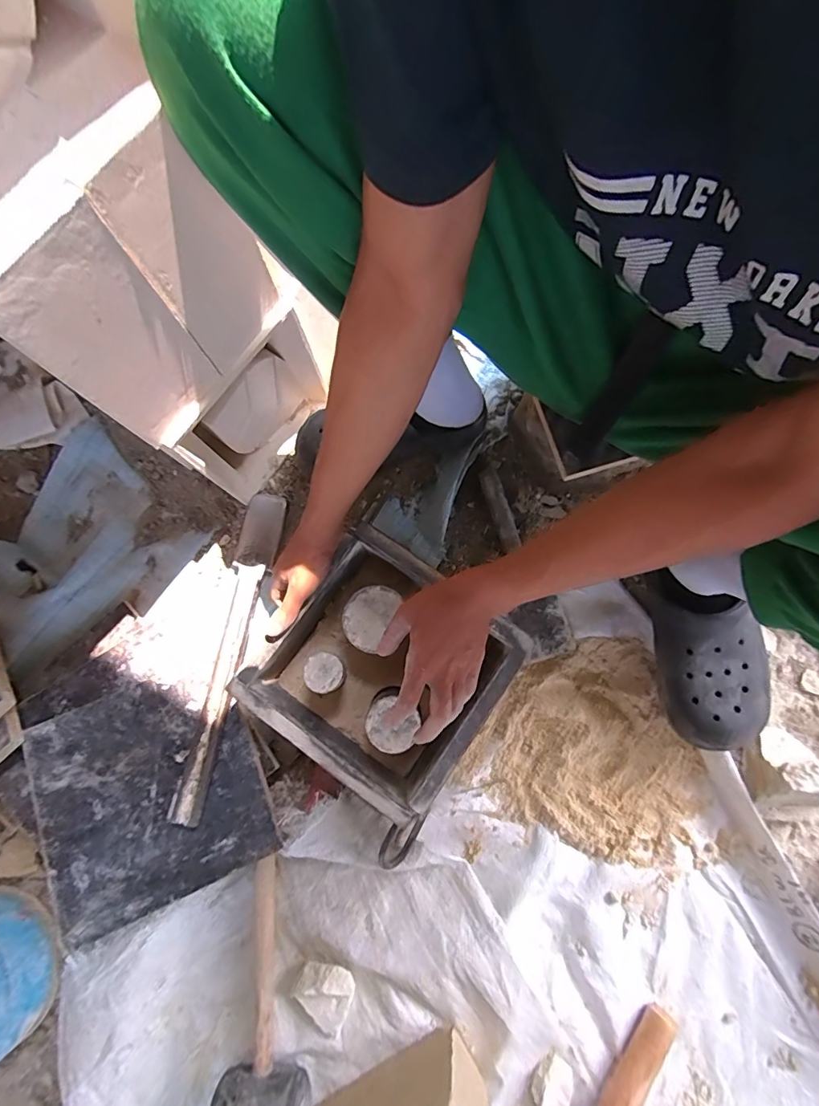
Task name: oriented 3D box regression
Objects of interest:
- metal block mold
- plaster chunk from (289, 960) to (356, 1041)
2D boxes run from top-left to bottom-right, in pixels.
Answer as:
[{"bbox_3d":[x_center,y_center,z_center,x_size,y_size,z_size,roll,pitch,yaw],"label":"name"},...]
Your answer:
[{"bbox_3d":[-0.032,0.152,0.539,0.245,0.099,0.271,35,80,9],"label":"metal block mold"},{"bbox_3d":[-0.099,0.513,0.537,0.067,0.029,0.063,0,77,2],"label":"plaster chunk"}]

